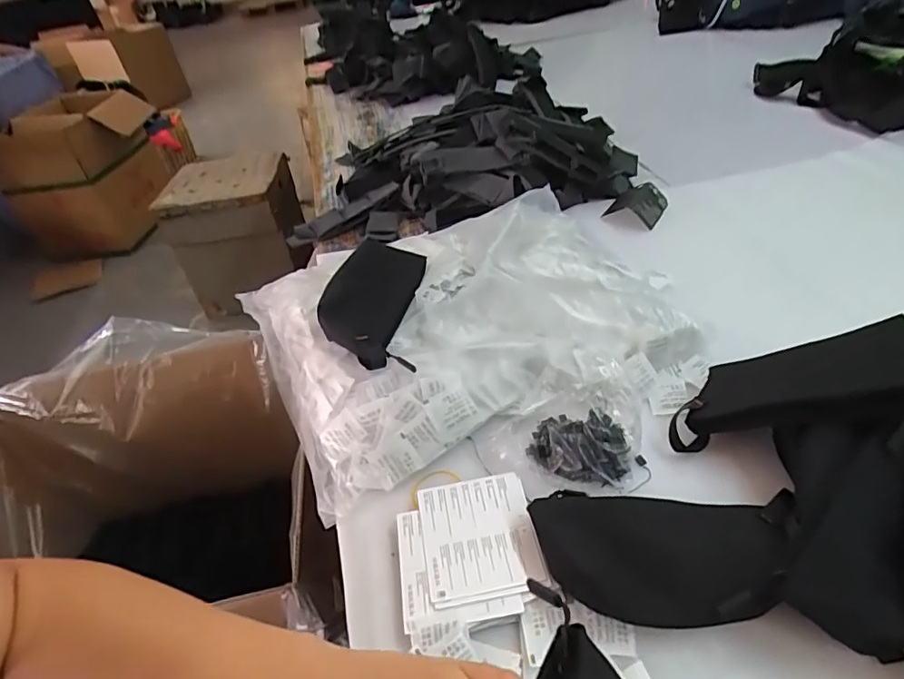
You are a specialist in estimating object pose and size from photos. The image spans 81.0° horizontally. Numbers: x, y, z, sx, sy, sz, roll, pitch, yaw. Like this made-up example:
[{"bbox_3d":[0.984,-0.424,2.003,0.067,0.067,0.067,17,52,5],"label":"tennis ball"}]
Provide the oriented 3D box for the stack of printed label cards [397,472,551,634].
[{"bbox_3d":[0.013,0.168,0.435,0.112,0.010,0.117,-8,41,-5],"label":"stack of printed label cards"}]

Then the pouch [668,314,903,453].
[{"bbox_3d":[0.300,0.037,0.463,0.210,0.026,0.094,-22,30,34],"label":"pouch"}]

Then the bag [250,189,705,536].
[{"bbox_3d":[0.027,-0.041,0.618,0.467,0.065,0.399,-20,43,-18],"label":"bag"}]

